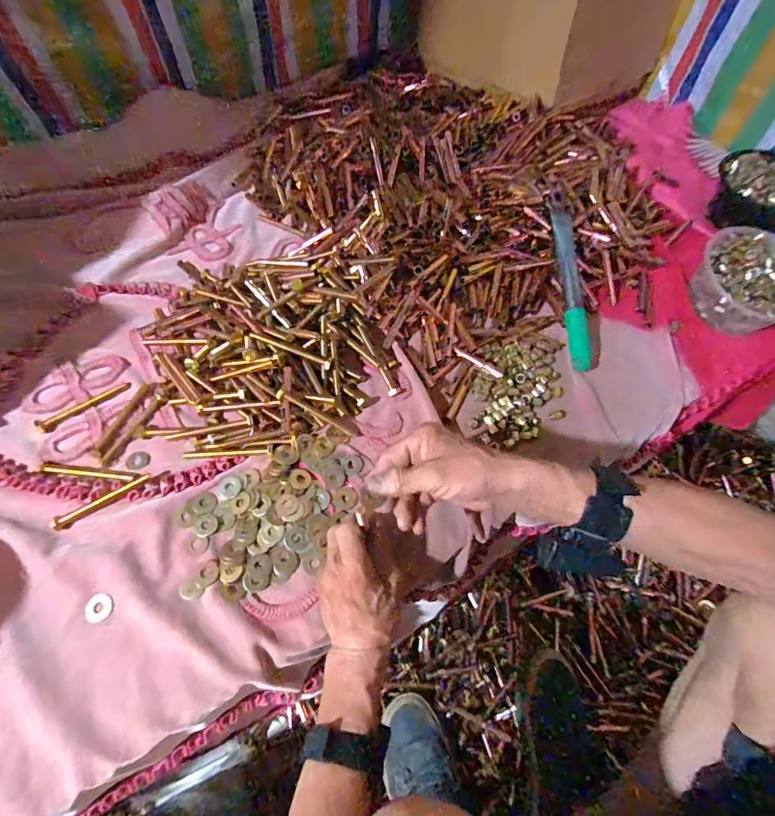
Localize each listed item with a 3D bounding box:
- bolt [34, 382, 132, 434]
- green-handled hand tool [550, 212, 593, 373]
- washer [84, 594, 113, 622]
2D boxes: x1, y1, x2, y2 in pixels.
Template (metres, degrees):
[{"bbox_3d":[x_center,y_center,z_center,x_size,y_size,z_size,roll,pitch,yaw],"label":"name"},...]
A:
[{"bbox_3d":[-0.374,-0.004,0.524,0.108,0.011,0.019,-32,69,-19],"label":"bolt"},{"bbox_3d":[0.263,-0.173,0.608,0.026,0.022,0.241,-3,81,-6],"label":"green-handled hand tool"},{"bbox_3d":[-0.285,0.197,0.417,0.024,0.005,0.024,-16,65,-12],"label":"washer"}]

